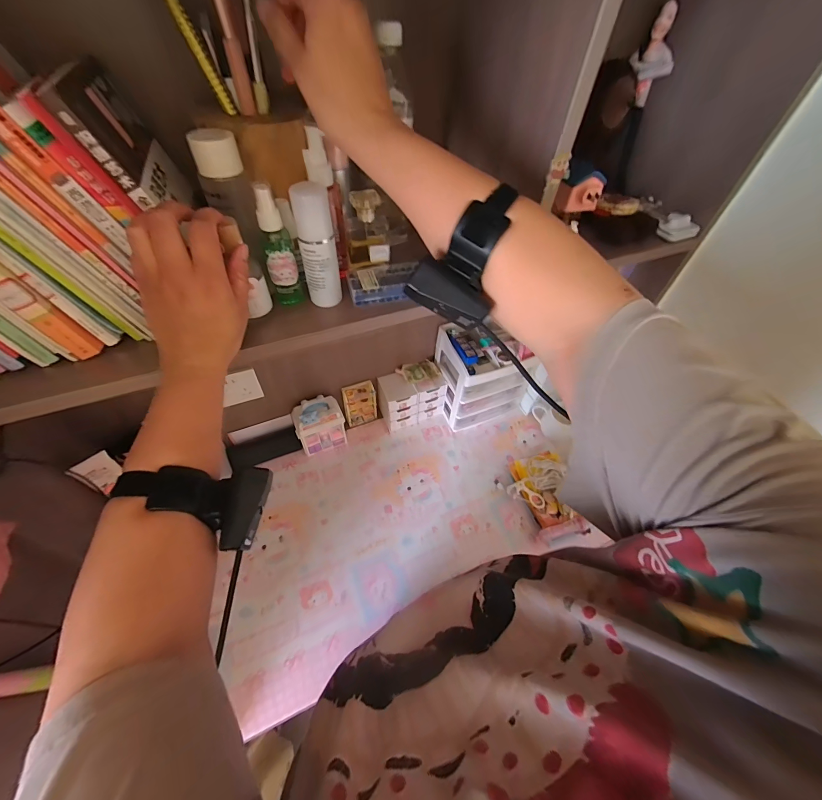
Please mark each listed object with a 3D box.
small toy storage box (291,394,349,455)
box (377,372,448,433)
[{"bbox_3d":[-0.221,0.060,0.856,0.115,0.144,0.072,-21,56,-17],"label":"small toy storage box"},{"bbox_3d":[0.002,-0.005,0.927,0.163,0.131,0.084,-16,55,-14],"label":"box"}]

